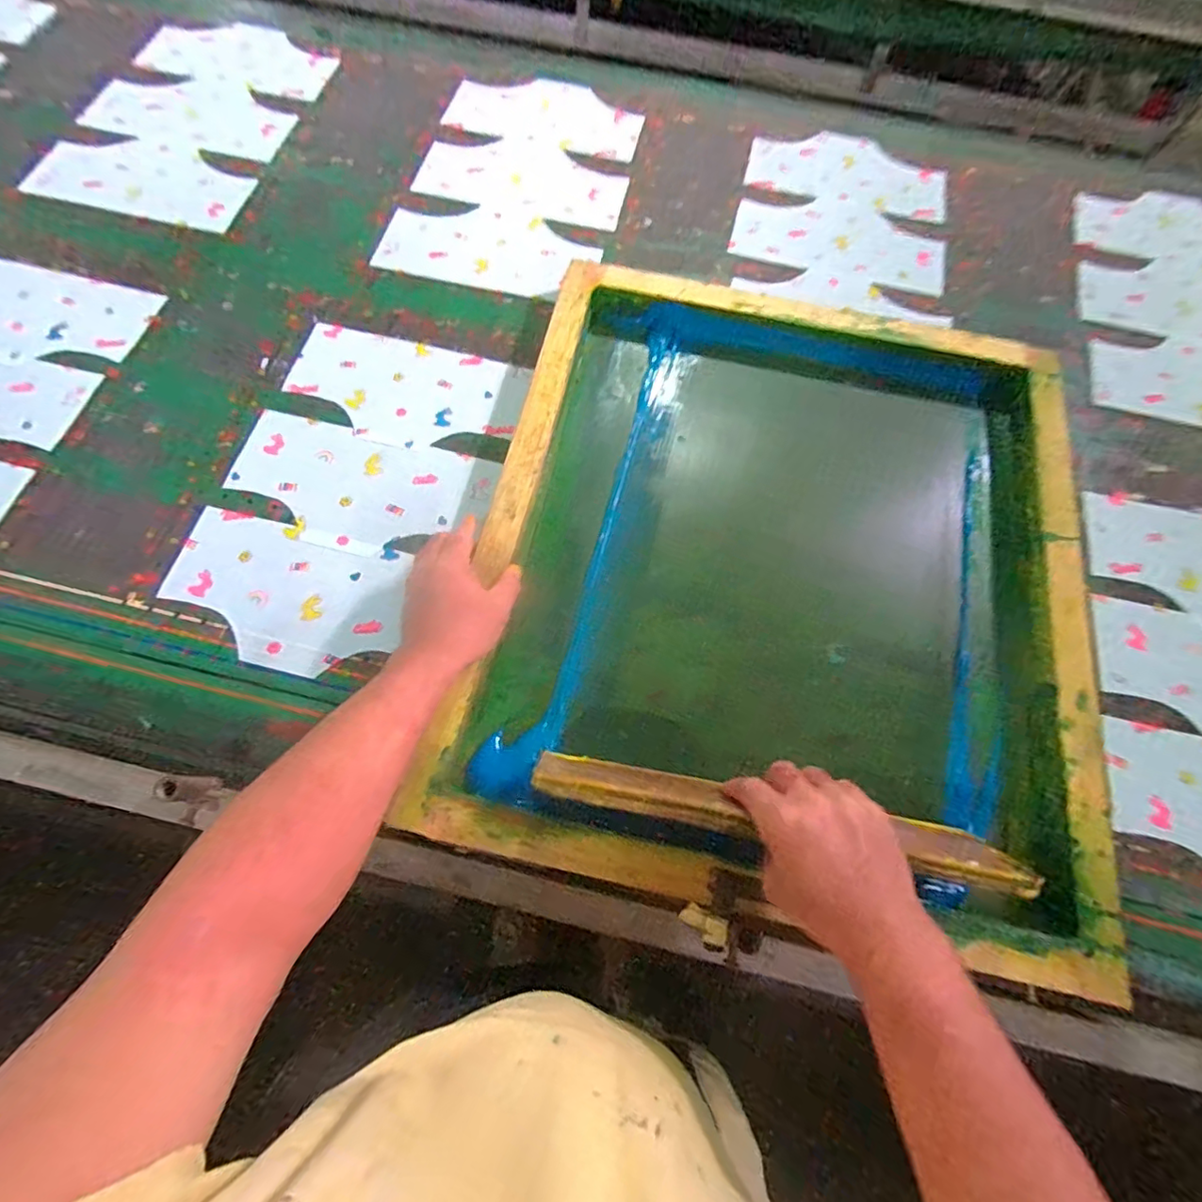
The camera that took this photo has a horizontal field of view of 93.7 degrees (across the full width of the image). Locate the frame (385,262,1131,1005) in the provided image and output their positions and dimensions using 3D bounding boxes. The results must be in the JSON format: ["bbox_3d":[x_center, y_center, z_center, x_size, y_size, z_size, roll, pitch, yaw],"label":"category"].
[{"bbox_3d":[0.201,-0.059,0.616,0.621,0.087,0.706,10,68,3],"label":"frame"}]

